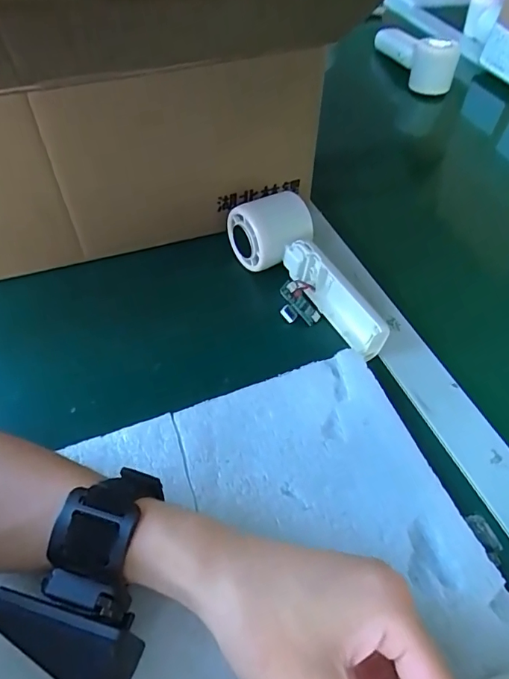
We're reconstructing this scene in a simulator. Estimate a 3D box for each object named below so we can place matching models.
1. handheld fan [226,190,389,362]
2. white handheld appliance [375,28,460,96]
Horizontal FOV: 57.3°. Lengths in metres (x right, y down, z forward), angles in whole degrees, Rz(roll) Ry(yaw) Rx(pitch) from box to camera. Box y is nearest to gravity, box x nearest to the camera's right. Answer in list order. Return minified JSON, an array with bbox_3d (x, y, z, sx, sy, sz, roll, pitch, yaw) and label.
[{"bbox_3d":[0.048,-0.055,0.382,0.068,0.058,0.165,-34,76,-25],"label":"handheld fan"},{"bbox_3d":[0.224,-0.413,0.664,0.055,0.058,0.153,-11,53,-11],"label":"white handheld appliance"}]

